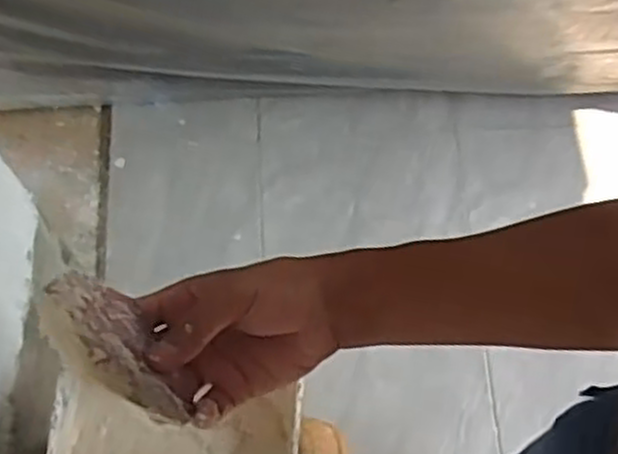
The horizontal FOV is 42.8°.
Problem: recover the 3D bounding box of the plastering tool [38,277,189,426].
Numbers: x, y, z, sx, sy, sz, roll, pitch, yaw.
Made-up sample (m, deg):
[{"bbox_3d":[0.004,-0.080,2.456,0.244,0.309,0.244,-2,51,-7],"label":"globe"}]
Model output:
[{"bbox_3d":[-0.100,0.055,0.389,0.005,0.085,0.094,-42,51,5],"label":"plastering tool"}]

